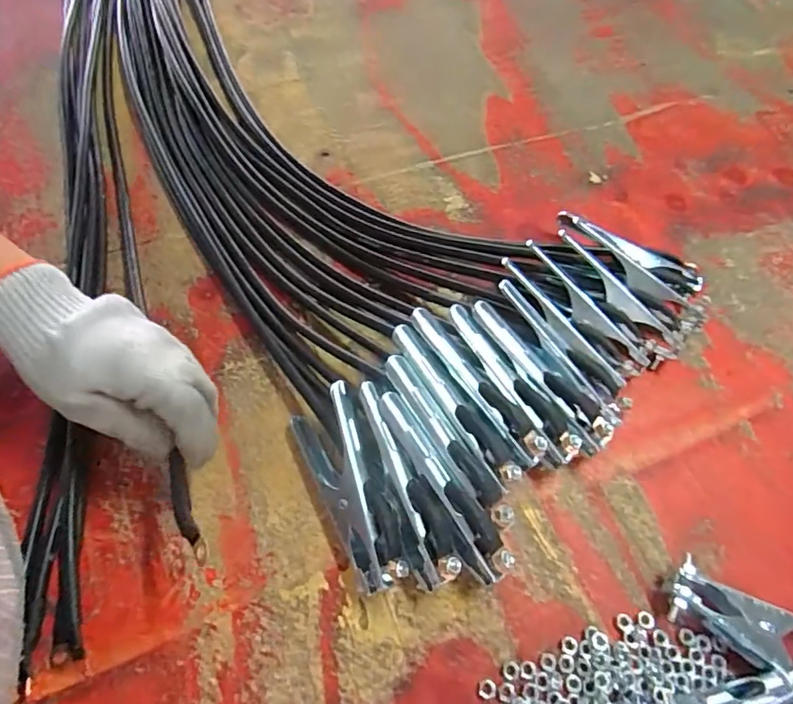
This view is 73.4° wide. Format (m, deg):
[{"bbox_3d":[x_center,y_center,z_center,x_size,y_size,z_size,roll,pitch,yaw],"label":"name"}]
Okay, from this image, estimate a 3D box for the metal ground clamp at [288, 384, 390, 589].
[{"bbox_3d":[-0.033,0.093,0.365,0.044,0.048,0.134,-19,64,-13],"label":"metal ground clamp"}]

